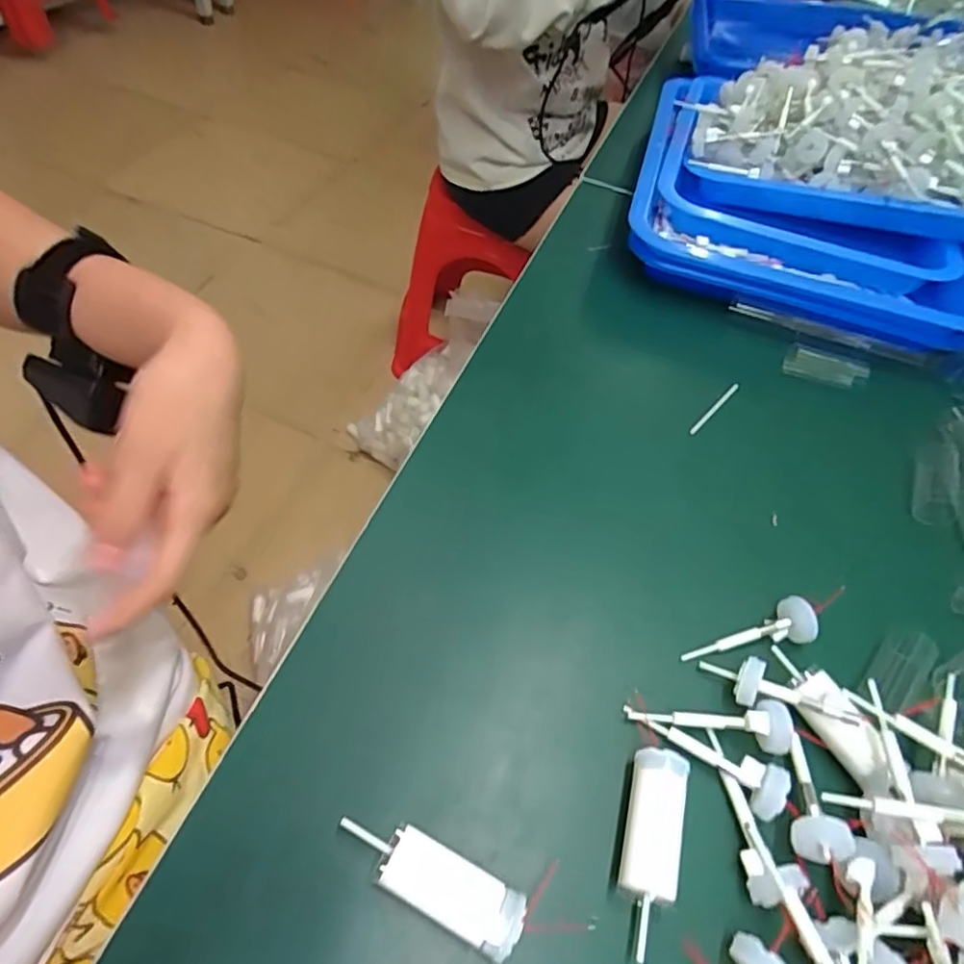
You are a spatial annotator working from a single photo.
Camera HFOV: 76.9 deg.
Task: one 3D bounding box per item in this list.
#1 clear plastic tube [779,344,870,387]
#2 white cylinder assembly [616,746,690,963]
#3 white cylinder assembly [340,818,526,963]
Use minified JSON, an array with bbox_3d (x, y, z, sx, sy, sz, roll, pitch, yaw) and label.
[{"bbox_3d":[0.233,-0.077,0.414,0.052,0.011,0.023,22,54,7],"label":"clear plastic tube"},{"bbox_3d":[0.063,0.136,0.228,0.020,0.016,0.065,18,53,4],"label":"white cylinder assembly"},{"bbox_3d":[-0.018,0.141,0.216,0.067,0.015,0.021,26,55,10],"label":"white cylinder assembly"}]

